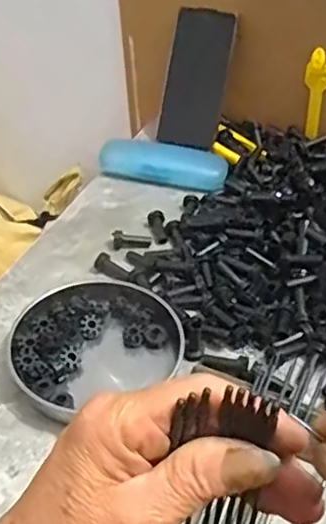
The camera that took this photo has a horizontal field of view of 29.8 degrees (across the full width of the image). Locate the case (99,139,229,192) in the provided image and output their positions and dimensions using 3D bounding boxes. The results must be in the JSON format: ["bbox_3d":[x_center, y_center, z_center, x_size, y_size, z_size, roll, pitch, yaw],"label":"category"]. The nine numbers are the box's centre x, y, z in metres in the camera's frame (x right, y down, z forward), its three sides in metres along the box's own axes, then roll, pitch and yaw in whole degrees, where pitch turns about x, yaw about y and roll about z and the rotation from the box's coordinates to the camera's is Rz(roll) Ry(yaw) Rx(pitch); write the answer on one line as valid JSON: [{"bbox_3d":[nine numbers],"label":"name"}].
[{"bbox_3d":[-0.001,-0.114,0.710,0.147,0.030,0.044,10,42,9],"label":"case"}]

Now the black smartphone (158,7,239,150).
[{"bbox_3d":[0.039,-0.224,0.755,0.072,0.161,0.008,19,19,18],"label":"black smartphone"}]

